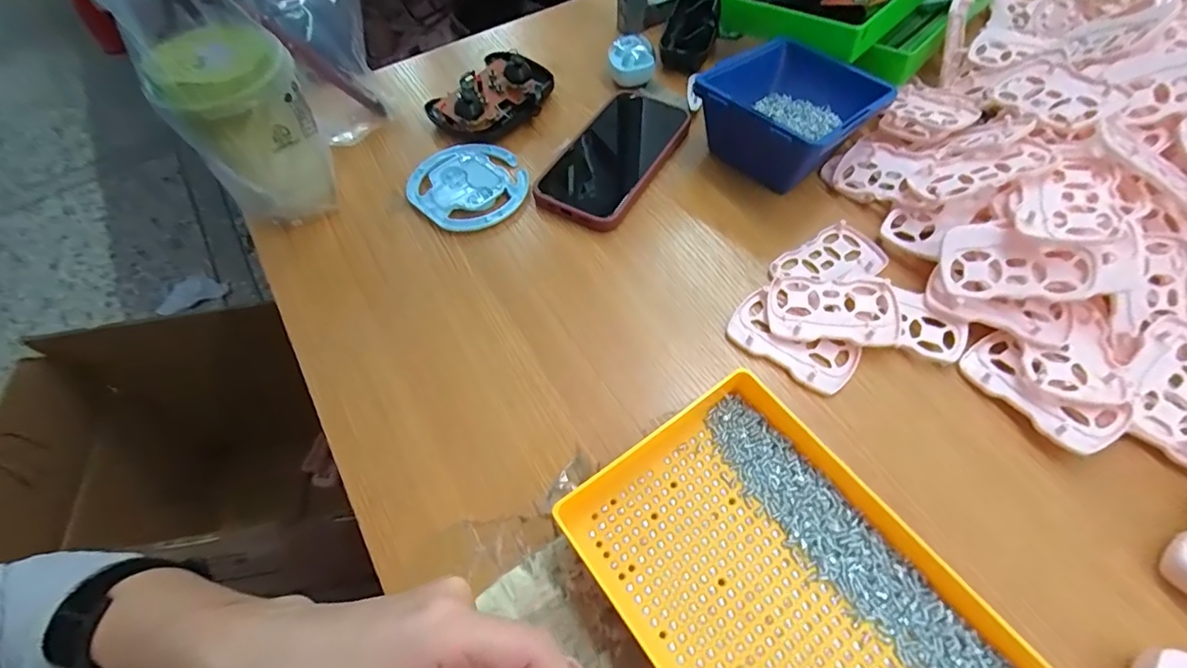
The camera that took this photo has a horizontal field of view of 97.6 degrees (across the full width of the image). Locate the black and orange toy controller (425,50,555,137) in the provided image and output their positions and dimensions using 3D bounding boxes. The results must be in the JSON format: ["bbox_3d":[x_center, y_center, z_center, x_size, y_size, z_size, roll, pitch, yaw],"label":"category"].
[{"bbox_3d":[-0.098,-0.233,0.505,0.082,0.036,0.114,33,66,20],"label":"black and orange toy controller"}]

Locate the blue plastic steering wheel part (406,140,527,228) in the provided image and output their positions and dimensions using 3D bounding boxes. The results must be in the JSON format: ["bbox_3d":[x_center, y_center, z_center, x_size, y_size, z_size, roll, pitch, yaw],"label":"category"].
[{"bbox_3d":[-0.110,-0.131,0.463,0.101,0.019,0.096,-1,59,2],"label":"blue plastic steering wheel part"}]

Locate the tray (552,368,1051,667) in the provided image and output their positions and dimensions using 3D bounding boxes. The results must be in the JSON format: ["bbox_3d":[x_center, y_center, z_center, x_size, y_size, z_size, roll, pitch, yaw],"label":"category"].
[{"bbox_3d":[0.112,0.151,0.271,0.154,0.033,0.251,-33,63,-16],"label":"tray"}]

